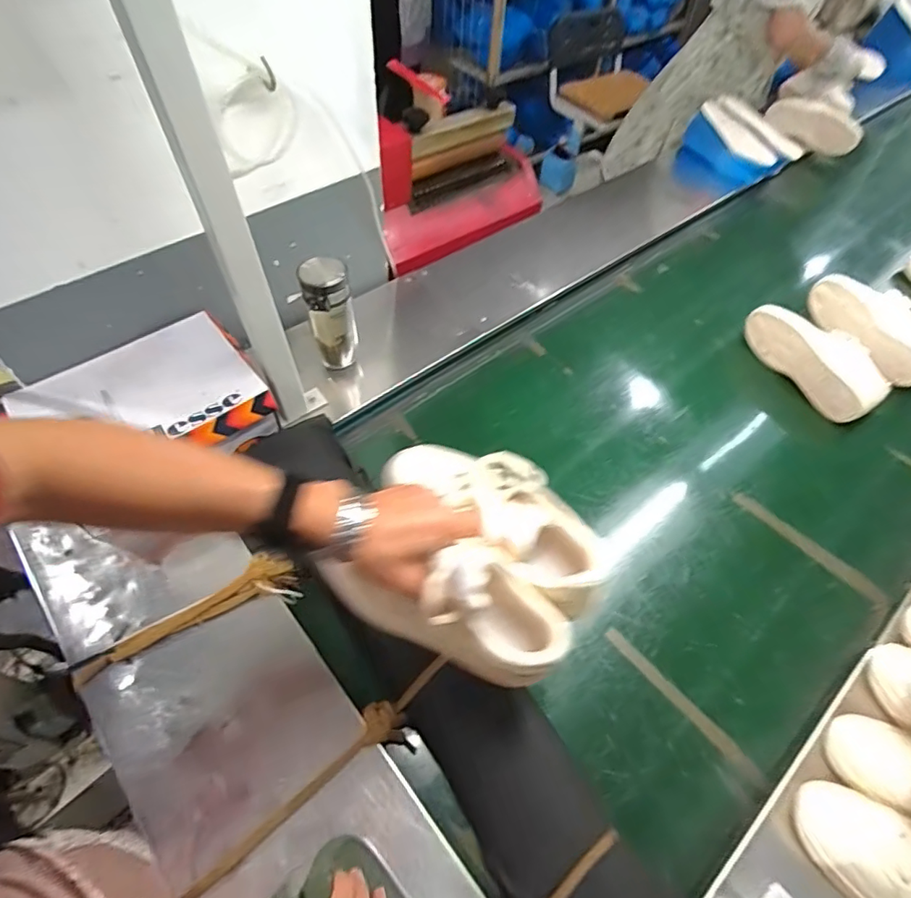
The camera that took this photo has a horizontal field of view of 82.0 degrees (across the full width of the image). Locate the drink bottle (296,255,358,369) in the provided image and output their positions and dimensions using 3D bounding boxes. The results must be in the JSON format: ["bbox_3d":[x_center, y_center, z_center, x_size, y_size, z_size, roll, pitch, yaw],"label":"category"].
[{"bbox_3d":[-0.207,-0.220,0.891,0.074,0.198,0.072,-15,58,-14],"label":"drink bottle"}]

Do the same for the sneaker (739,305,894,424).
[{"bbox_3d":[0.696,-0.178,1.013,0.116,0.082,0.266,-27,60,-18],"label":"sneaker"}]

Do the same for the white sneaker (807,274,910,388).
[{"bbox_3d":[0.855,-0.254,1.063,0.111,0.083,0.269,-22,59,-15],"label":"white sneaker"}]

